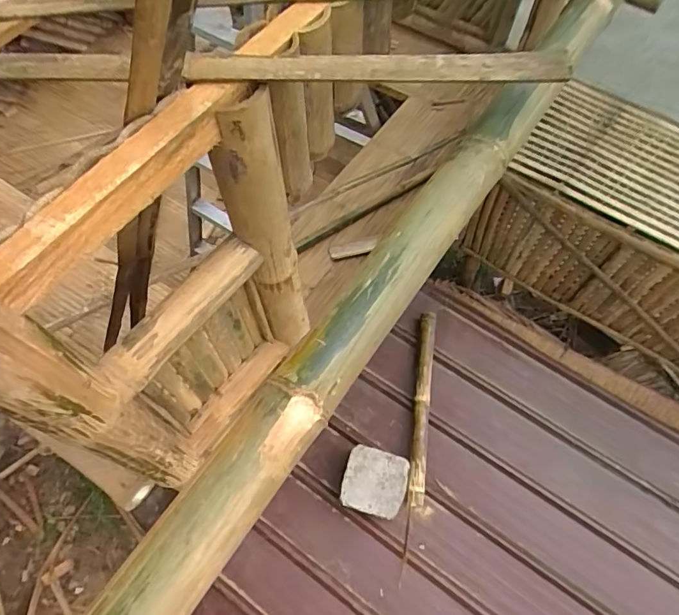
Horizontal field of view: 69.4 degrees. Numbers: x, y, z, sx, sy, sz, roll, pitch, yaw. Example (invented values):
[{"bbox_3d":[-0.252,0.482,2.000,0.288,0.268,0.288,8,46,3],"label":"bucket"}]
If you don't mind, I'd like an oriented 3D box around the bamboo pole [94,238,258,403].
[{"bbox_3d":[-0.261,0.007,0.817,0.068,0.050,0.314,34,68,16],"label":"bamboo pole"}]

